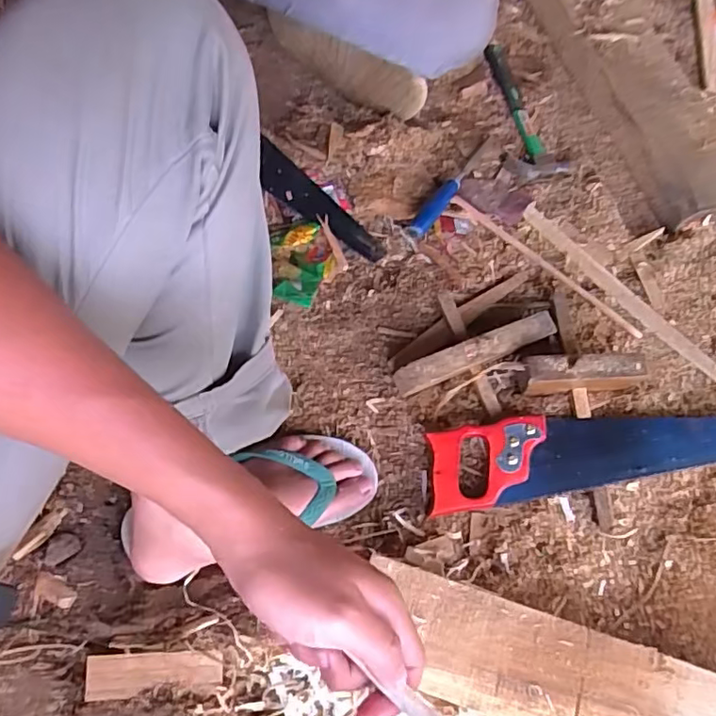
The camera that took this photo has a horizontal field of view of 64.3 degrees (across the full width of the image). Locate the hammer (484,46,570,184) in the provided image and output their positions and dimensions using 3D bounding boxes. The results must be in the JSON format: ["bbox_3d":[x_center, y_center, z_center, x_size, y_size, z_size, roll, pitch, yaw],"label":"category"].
[{"bbox_3d":[0.226,-0.361,0.835,0.087,0.023,0.236,-13,68,-5],"label":"hammer"}]

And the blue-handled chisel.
[{"bbox_3d":[0.128,-0.240,0.775,0.028,0.029,0.208,31,71,13],"label":"blue-handled chisel"}]

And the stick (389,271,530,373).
[{"bbox_3d":[0.128,-0.048,0.696,0.210,0.010,0.027,-33,71,-12],"label":"stick"}]

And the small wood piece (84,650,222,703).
[{"bbox_3d":[-0.194,0.299,0.540,0.123,0.012,0.037,-4,67,-1],"label":"small wood piece"}]

